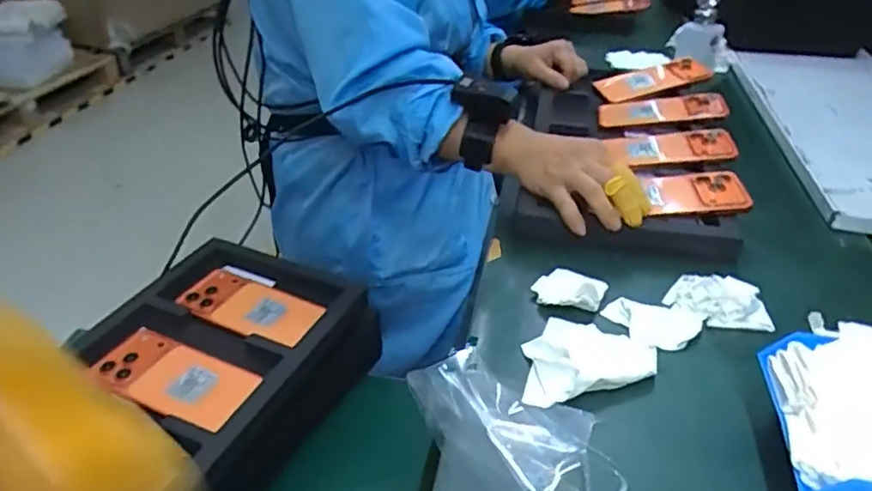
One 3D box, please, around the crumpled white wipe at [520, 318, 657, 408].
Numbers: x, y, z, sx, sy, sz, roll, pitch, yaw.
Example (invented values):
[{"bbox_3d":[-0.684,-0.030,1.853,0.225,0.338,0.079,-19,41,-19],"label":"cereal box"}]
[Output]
[{"bbox_3d":[0.118,0.084,0.497,0.116,0.021,0.082,-9,37,-16],"label":"crumpled white wipe"}]

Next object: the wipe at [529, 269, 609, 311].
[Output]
[{"bbox_3d":[0.123,0.038,0.560,0.063,0.014,0.042,13,37,14],"label":"wipe"}]

